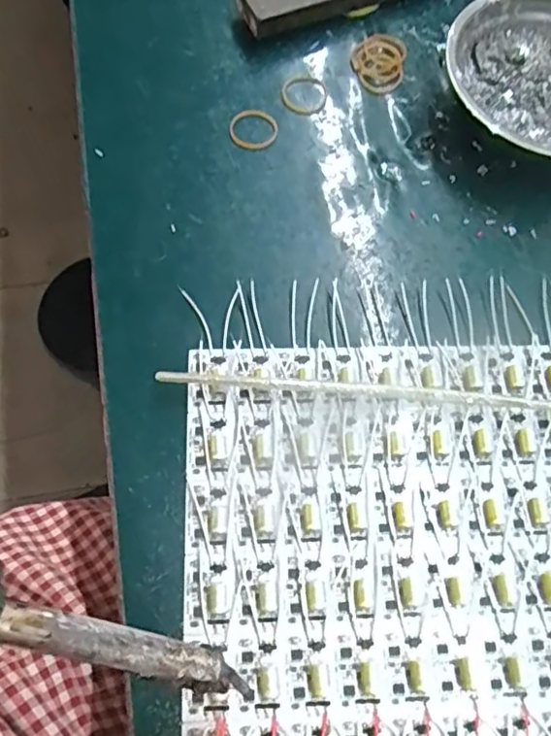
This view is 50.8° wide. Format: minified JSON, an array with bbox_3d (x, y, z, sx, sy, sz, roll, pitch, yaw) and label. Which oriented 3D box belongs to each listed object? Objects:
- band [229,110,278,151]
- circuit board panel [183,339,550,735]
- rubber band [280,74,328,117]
[{"bbox_3d":[-0.013,-0.148,0.359,0.030,0.004,0.028,1,71,-2],"label":"band"},{"bbox_3d":[0.104,0.101,0.273,0.283,0.010,0.240,-2,71,-3],"label":"circuit board panel"},{"bbox_3d":[0.018,-0.175,0.369,0.029,0.004,0.033,-2,71,-3],"label":"rubber band"}]

